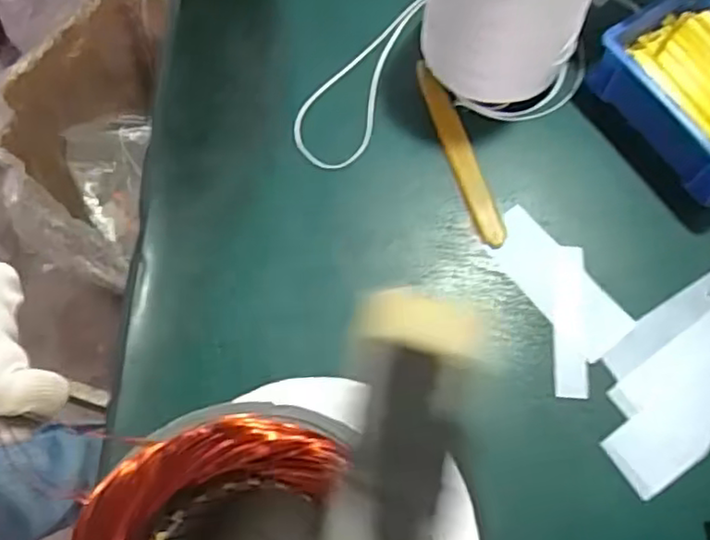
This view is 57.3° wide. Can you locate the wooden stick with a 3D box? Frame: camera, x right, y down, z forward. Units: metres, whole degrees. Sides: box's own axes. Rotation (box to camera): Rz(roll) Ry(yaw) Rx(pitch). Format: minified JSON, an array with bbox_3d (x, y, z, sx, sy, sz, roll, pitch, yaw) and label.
[{"bbox_3d":[0.080,-0.093,0.502,0.022,0.009,0.160,-16,72,-5],"label":"wooden stick"}]

